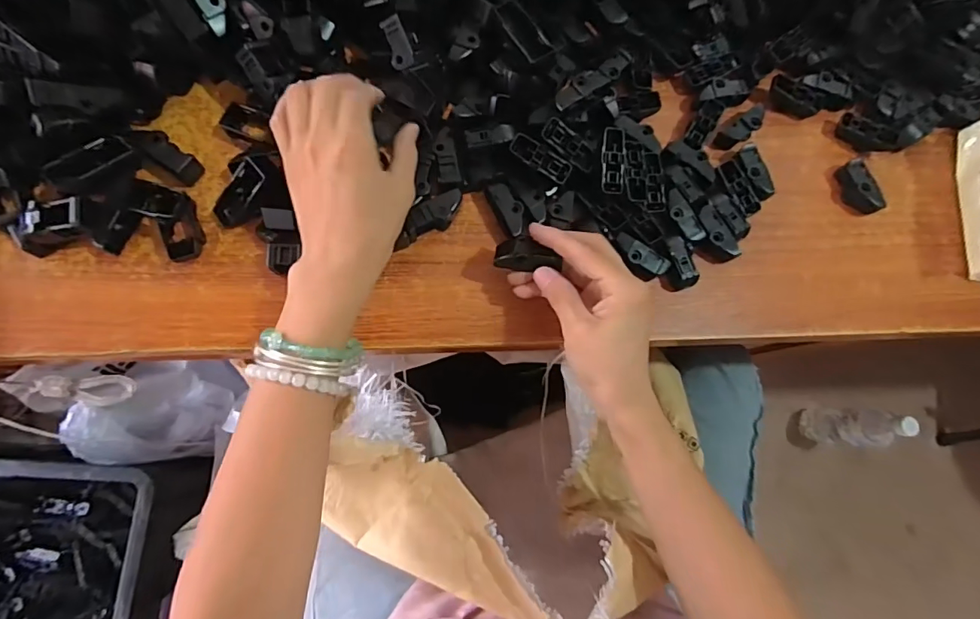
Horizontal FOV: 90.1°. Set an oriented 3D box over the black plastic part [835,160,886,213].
[{"bbox_3d":[0.308,-0.102,0.405,0.021,0.017,0.046,-23,81,-10],"label":"black plastic part"}]

